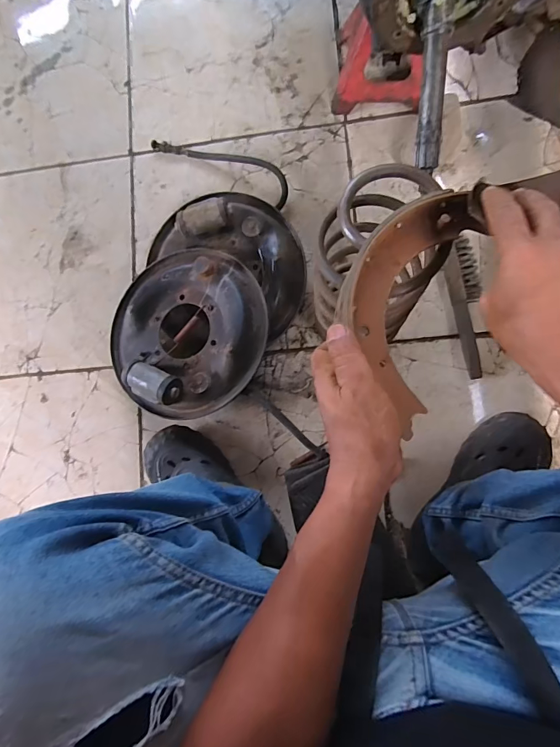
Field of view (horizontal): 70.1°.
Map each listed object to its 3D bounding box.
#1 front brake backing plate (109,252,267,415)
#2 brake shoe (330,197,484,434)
[{"bbox_3d":[-0.156,-0.075,0.643,0.270,0.074,0.282,-43,83,-1],"label":"front brake backing plate"},{"bbox_3d":[0.098,-0.066,0.331,0.085,0.030,0.209,18,80,6],"label":"brake shoe"}]

